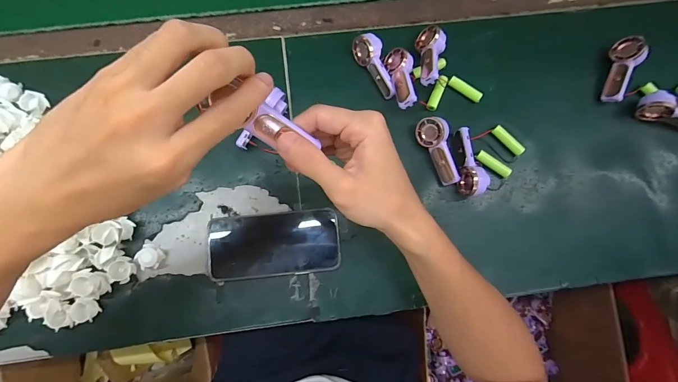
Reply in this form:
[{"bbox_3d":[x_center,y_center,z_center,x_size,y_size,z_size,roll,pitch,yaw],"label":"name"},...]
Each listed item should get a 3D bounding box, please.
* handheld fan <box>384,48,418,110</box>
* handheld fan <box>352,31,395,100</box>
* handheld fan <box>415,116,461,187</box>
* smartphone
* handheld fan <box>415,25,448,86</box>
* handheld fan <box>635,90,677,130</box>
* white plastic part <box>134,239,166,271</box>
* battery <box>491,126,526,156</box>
[{"bbox_3d":[0.085,-0.154,0.449,0.031,0.023,0.099,-5,63,-2],"label":"handheld fan"},{"bbox_3d":[0.051,-0.170,0.459,0.035,0.034,0.089,-27,84,-5],"label":"handheld fan"},{"bbox_3d":[0.137,-0.054,0.453,0.039,0.020,0.093,-21,91,40],"label":"handheld fan"},{"bbox_3d":[-0.082,0.068,0.436,0.165,0.016,0.081,-6,82,-2],"label":"smartphone"},{"bbox_3d":[0.126,-0.186,0.458,0.034,0.028,0.095,6,69,-1],"label":"handheld fan"},{"bbox_3d":[0.461,-0.111,0.465,0.080,0.039,0.033,21,82,1],"label":"handheld fan"},{"bbox_3d":[-0.243,0.084,0.430,0.032,0.018,0.032,25,82,2],"label":"white plastic part"},{"bbox_3d":[0.236,-0.071,0.466,0.014,0.010,0.050,-43,85,-7],"label":"battery"}]

